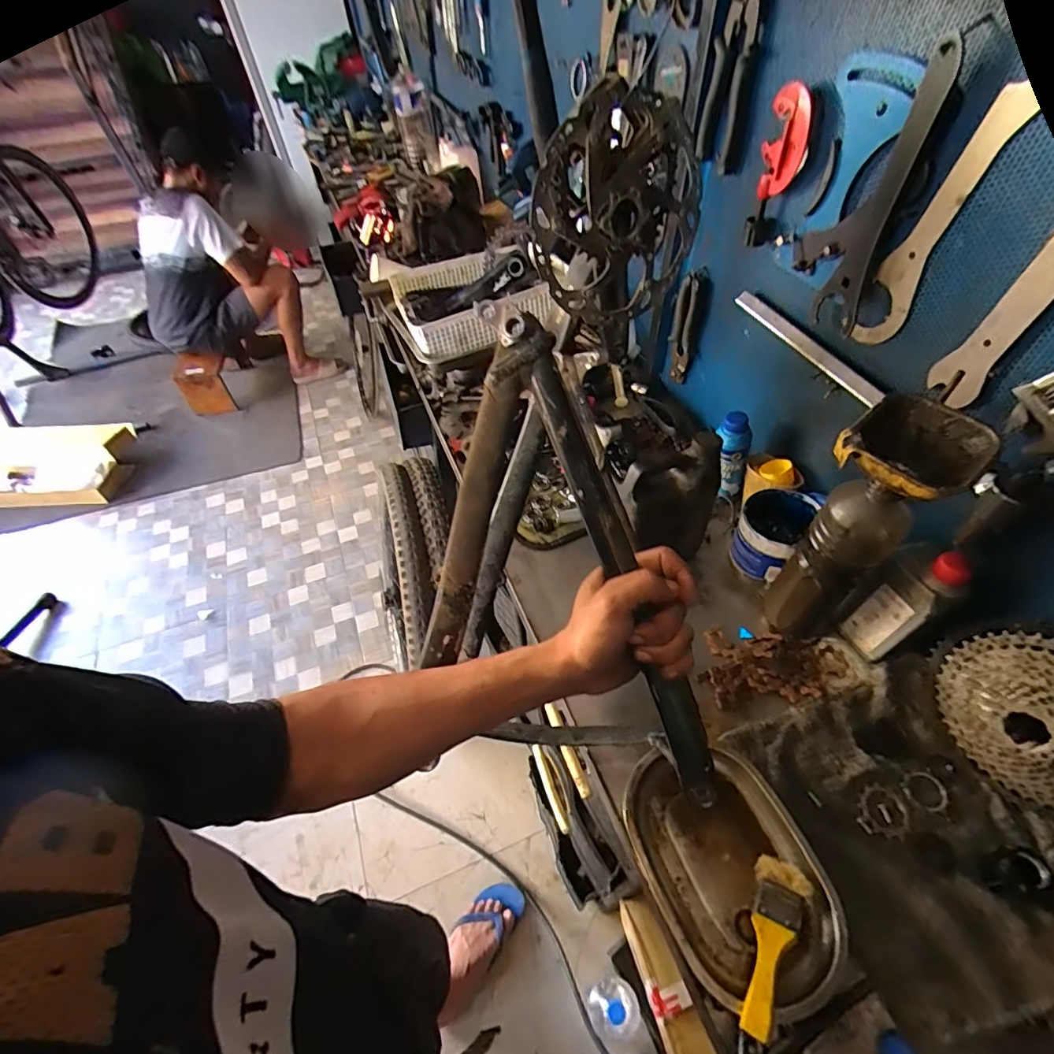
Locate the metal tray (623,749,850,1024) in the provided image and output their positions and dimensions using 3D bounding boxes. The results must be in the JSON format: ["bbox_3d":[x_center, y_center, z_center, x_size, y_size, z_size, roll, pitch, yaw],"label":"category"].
[{"bbox_3d":[0.196,0.322,0.492,0.152,0.035,0.212,-18,52,-11],"label":"metal tray"}]

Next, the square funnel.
[{"bbox_3d":[0.324,-0.061,0.436,0.087,0.067,0.088,-36,58,-24],"label":"square funnel"}]

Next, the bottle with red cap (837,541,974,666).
[{"bbox_3d":[0.421,0.081,0.574,0.057,0.170,0.064,-27,54,-18],"label":"bottle with red cap"}]

